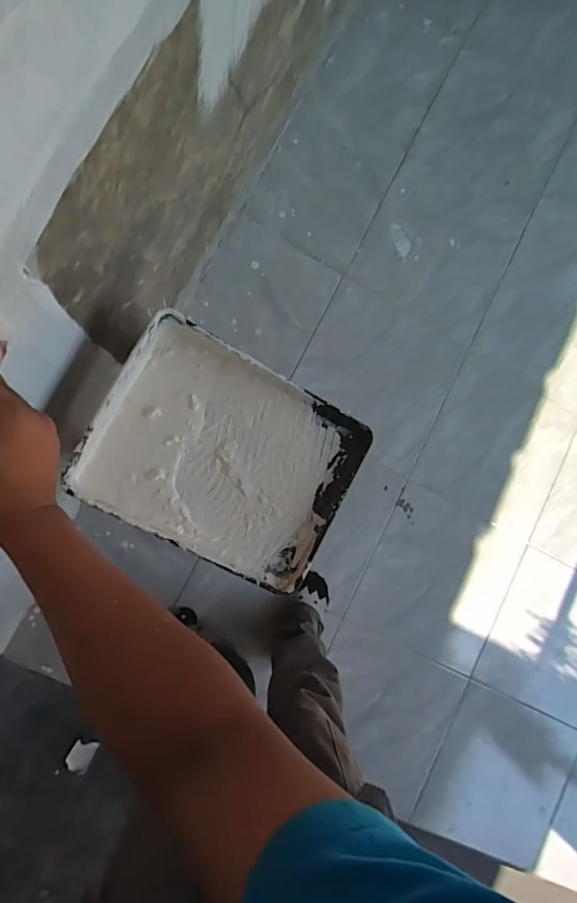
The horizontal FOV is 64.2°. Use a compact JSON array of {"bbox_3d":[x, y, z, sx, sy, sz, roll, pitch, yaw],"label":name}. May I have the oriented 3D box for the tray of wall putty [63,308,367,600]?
[{"bbox_3d":[-0.085,0.008,0.654,0.353,0.071,0.280,29,83,-9],"label":"tray of wall putty"}]

